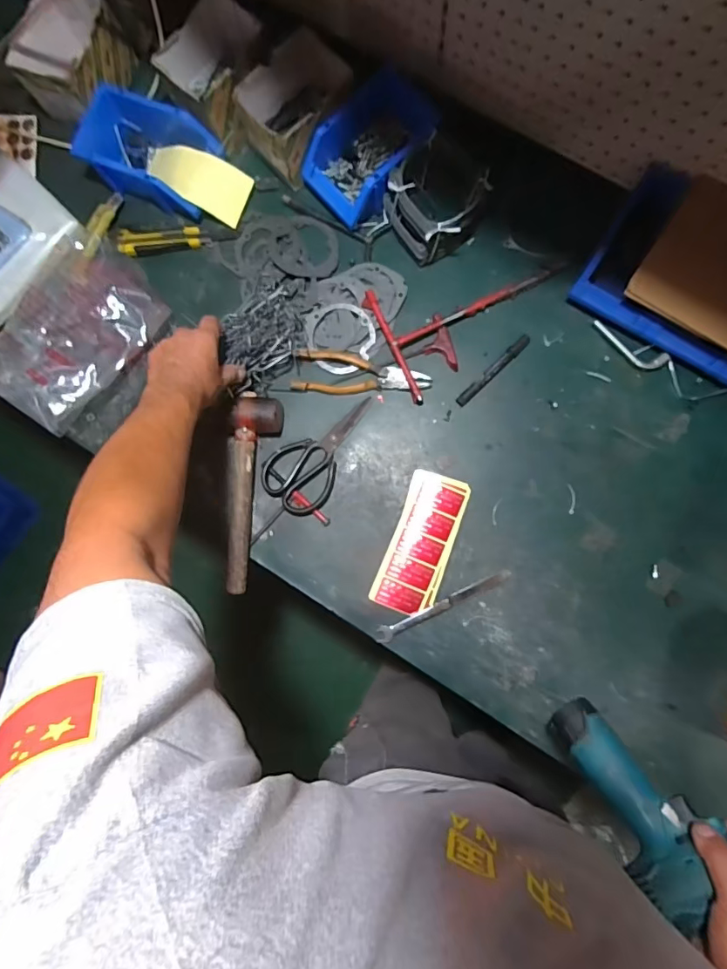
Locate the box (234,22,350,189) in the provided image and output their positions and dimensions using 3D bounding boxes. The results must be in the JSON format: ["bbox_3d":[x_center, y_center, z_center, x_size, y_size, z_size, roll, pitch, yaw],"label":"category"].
[{"bbox_3d":[-0.099,-0.538,0.700,0.112,0.094,0.150,37,88,5],"label":"box"}]

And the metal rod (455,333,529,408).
[{"bbox_3d":[0.186,-0.164,0.693,0.137,0.006,0.015,-44,85,-1],"label":"metal rod"}]

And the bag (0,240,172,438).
[{"bbox_3d":[-0.408,-0.218,0.687,0.175,0.072,0.254,40,88,5],"label":"bag"}]

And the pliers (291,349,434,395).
[{"bbox_3d":[-0.002,-0.159,0.696,0.195,0.017,0.060,7,86,3],"label":"pliers"}]

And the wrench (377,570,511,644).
[{"bbox_3d":[0.111,0.166,0.675,0.203,0.008,0.022,-28,85,0],"label":"wrench"}]

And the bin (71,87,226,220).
[{"bbox_3d":[-0.318,-0.493,0.715,0.196,0.070,0.118,22,87,4],"label":"bin"}]

